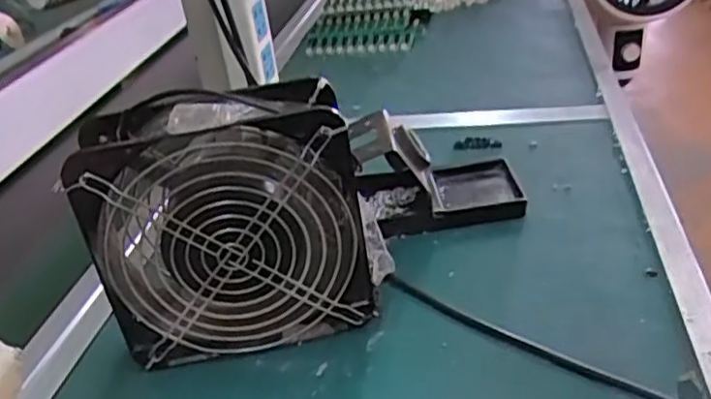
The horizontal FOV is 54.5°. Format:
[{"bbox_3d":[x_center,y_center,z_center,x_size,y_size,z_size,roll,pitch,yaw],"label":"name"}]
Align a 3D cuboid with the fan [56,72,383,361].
[{"bbox_3d":[-0.074,0.016,0.413,0.151,0.160,0.060,-11,30,-5],"label":"fan"}]

